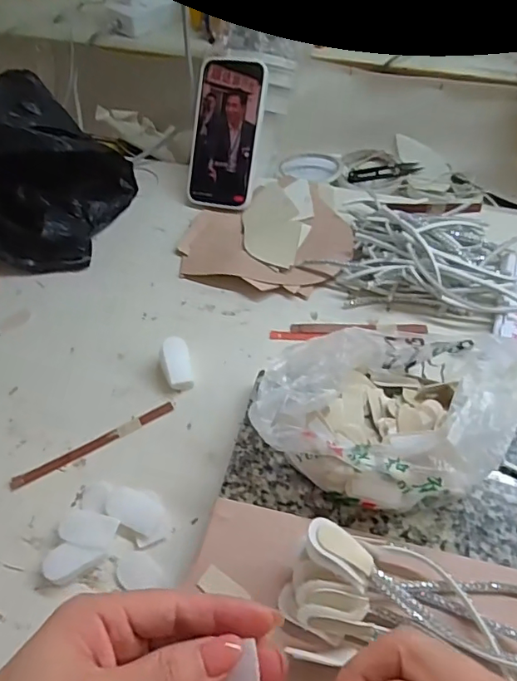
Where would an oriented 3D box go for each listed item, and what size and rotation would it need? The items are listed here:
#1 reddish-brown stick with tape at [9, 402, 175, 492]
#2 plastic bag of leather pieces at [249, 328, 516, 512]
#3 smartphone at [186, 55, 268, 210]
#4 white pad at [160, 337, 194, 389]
[{"bbox_3d":[-0.135,0.086,0.428,0.139,0.004,0.011,-26,54,-18],"label":"reddish-brown stick with tape"},{"bbox_3d":[0.096,0.043,0.378,0.173,0.051,0.150,26,56,21],"label":"plastic bag of leather pieces"},{"bbox_3d":[-0.039,-0.245,0.610,0.084,0.167,0.011,12,12,17],"label":"smartphone"},{"bbox_3d":[-0.074,0.021,0.462,0.025,0.029,0.040,-12,51,-8],"label":"white pad"}]

